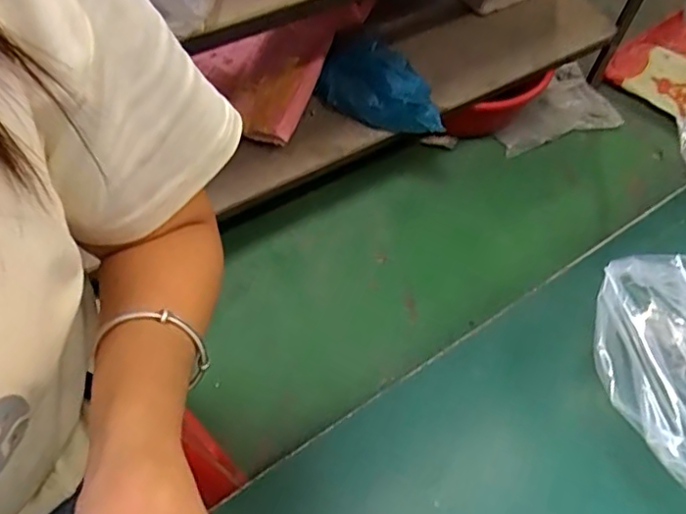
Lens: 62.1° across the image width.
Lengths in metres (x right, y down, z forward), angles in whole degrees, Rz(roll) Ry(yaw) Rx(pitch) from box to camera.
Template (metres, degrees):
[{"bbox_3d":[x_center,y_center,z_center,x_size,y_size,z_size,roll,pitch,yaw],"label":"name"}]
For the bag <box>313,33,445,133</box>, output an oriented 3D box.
[{"bbox_3d":[0.076,-0.327,1.145,0.263,0.128,0.116,37,63,17],"label":"bag"}]

